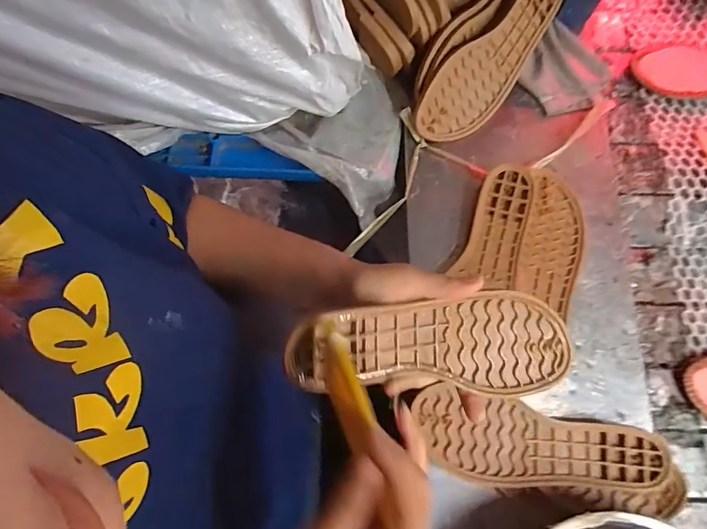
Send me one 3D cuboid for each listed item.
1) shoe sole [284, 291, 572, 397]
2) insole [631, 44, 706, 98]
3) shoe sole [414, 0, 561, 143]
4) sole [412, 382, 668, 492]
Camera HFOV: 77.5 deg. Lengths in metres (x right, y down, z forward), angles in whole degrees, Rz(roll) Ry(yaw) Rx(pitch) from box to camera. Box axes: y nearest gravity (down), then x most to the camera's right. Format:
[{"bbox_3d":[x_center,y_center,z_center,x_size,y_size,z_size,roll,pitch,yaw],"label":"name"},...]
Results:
[{"bbox_3d":[0.066,0.061,0.334,0.228,0.023,0.074,3,76,-18],"label":"shoe sole"},{"bbox_3d":[0.465,-0.254,0.558,0.213,0.011,0.076,-10,77,-2],"label":"insole"},{"bbox_3d":[0.158,-0.227,0.484,0.228,0.013,0.082,-47,123,3],"label":"shoe sole"},{"bbox_3d":[0.167,0.168,0.402,0.225,0.011,0.073,10,82,0],"label":"sole"}]

